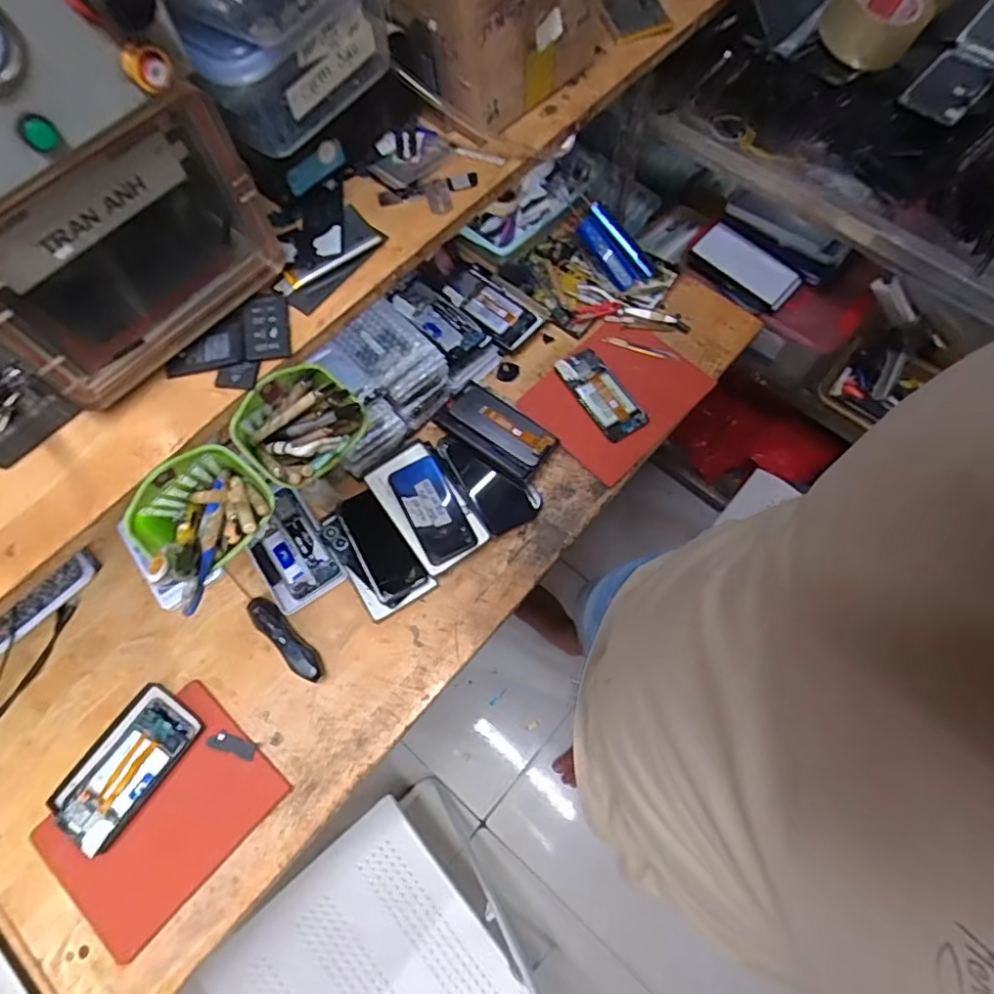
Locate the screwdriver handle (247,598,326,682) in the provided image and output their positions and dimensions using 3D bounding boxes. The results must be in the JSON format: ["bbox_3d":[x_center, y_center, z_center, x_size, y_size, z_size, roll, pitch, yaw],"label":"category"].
[{"bbox_3d":[-0.282,0.187,0.789,0.142,0.037,0.032,42,74,15],"label":"screwdriver handle"}]

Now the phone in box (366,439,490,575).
[{"bbox_3d":[-0.101,0.012,0.846,0.103,0.035,0.182,-32,71,-11],"label":"phone in box"}]

